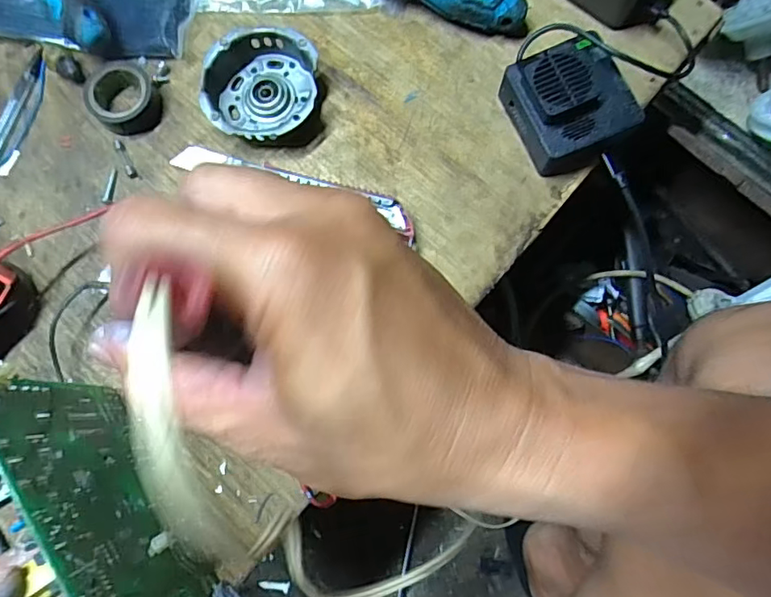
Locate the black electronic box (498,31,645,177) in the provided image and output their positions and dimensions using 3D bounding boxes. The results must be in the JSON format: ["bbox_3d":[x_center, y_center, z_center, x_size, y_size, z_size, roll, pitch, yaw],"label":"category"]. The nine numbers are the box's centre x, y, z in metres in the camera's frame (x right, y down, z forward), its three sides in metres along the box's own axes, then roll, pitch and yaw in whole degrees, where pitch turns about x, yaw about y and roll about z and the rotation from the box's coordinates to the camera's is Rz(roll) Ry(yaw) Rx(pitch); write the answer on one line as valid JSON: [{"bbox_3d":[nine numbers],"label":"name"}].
[{"bbox_3d":[0.129,-0.136,0.373,0.071,0.049,0.077,-21,80,-3],"label":"black electronic box"}]

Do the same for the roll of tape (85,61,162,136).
[{"bbox_3d":[-0.195,-0.150,0.394,0.047,0.020,0.050,0,80,0],"label":"roll of tape"}]

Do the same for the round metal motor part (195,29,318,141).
[{"bbox_3d":[-0.091,-0.153,0.387,0.082,0.030,0.079,0,80,0],"label":"round metal motor part"}]

